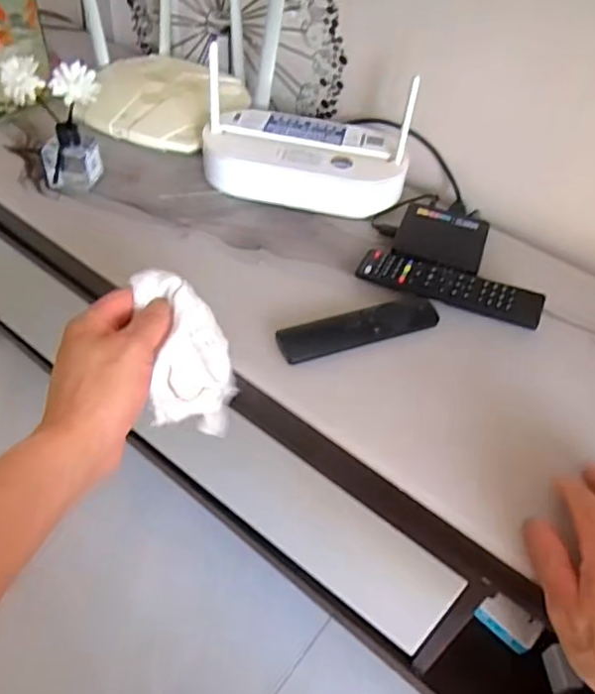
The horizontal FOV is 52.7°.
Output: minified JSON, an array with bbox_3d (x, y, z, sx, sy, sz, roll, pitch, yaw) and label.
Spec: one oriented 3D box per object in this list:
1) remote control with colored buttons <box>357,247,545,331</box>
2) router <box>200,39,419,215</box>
[{"bbox_3d":[0.144,-0.061,0.567,0.170,0.014,0.053,18,49,11],"label":"remote control with colored buttons"},{"bbox_3d":[0.011,-0.231,0.642,0.216,0.110,0.107,12,48,5],"label":"router"}]

